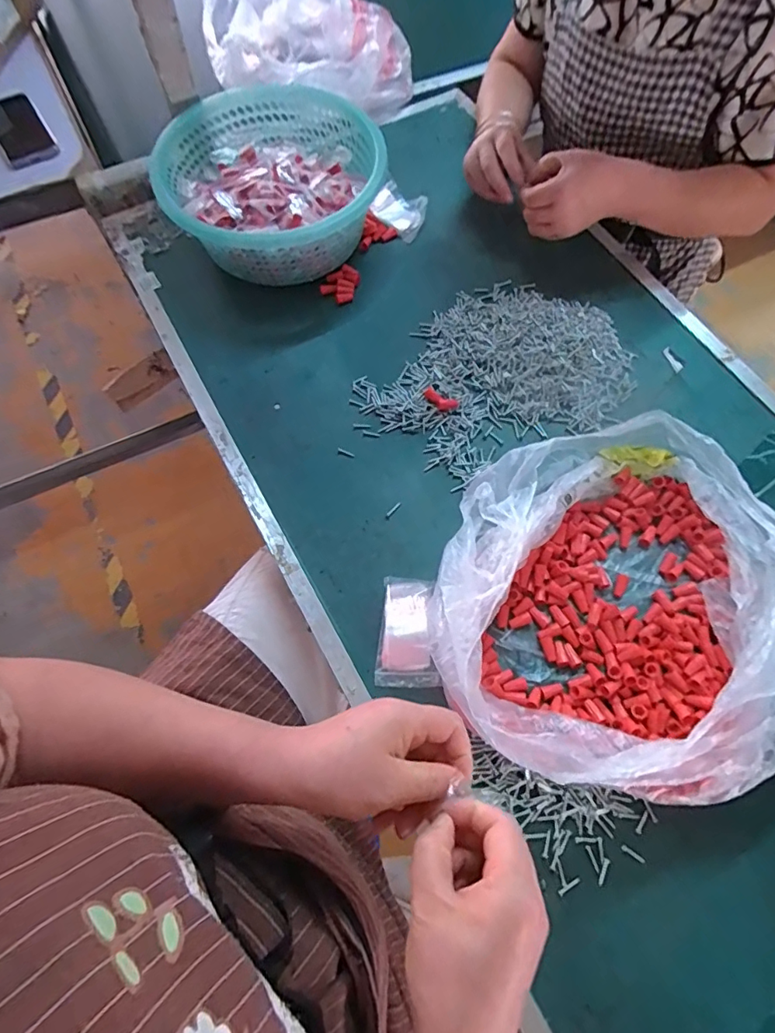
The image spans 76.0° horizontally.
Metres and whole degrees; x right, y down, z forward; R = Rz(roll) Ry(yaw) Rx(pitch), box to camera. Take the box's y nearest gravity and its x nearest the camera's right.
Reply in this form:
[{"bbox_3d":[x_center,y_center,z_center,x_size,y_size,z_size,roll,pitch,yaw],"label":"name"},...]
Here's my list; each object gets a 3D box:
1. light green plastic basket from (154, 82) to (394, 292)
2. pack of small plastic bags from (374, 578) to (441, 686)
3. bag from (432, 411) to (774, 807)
[{"bbox_3d":[-0.132,-0.421,0.647,0.281,0.108,0.267,-27,71,-9],"label":"light green plastic basket"},{"bbox_3d":[0.019,0.109,0.476,0.056,0.015,0.100,3,67,-1],"label":"pack of small plastic bags"},{"bbox_3d":[0.215,0.062,0.462,0.313,0.091,0.350,20,68,6],"label":"bag"}]

